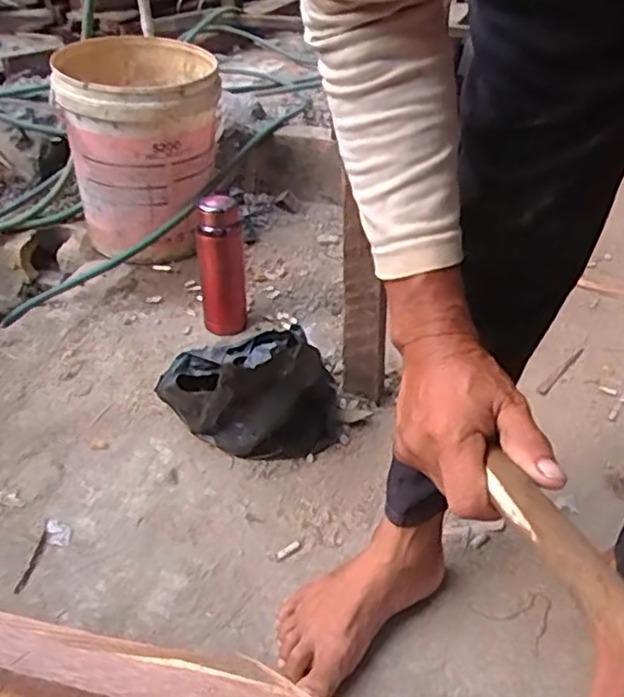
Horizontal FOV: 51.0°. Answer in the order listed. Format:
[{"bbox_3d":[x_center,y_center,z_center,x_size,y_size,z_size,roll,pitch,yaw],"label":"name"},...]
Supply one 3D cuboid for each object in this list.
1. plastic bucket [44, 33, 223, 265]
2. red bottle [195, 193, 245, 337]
[{"bbox_3d":[-0.338,-0.411,1.350,0.288,0.361,0.322,-9,36,-11],"label":"plastic bucket"},{"bbox_3d":[-0.155,-0.140,1.117,0.071,0.240,0.063,-5,36,-6],"label":"red bottle"}]

